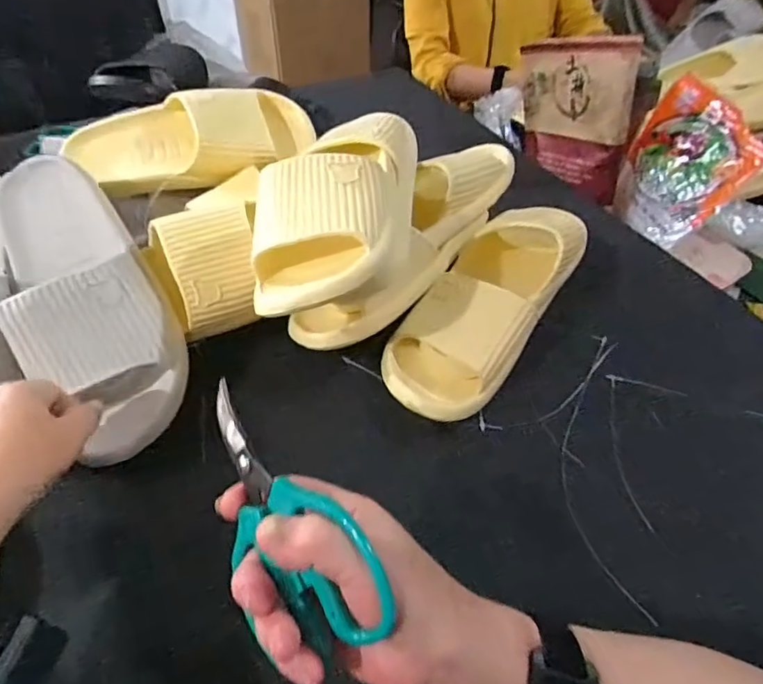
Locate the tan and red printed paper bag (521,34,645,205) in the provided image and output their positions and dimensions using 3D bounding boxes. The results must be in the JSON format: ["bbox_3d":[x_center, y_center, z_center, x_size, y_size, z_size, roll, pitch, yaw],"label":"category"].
[{"bbox_3d":[0.256,-0.308,0.743,0.043,0.192,0.190,-19,34,-21],"label":"tan and red printed paper bag"}]

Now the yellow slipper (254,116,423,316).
[{"bbox_3d":[-0.030,-0.133,0.440,0.113,0.061,0.263,7,47,5],"label":"yellow slipper"}]

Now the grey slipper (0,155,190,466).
[{"bbox_3d":[-0.249,-0.044,0.440,0.111,0.060,0.279,-24,71,-22],"label":"grey slipper"}]

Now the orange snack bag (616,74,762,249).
[{"bbox_3d":[0.365,-0.219,0.676,0.026,0.165,0.181,14,40,-28],"label":"orange snack bag"}]

